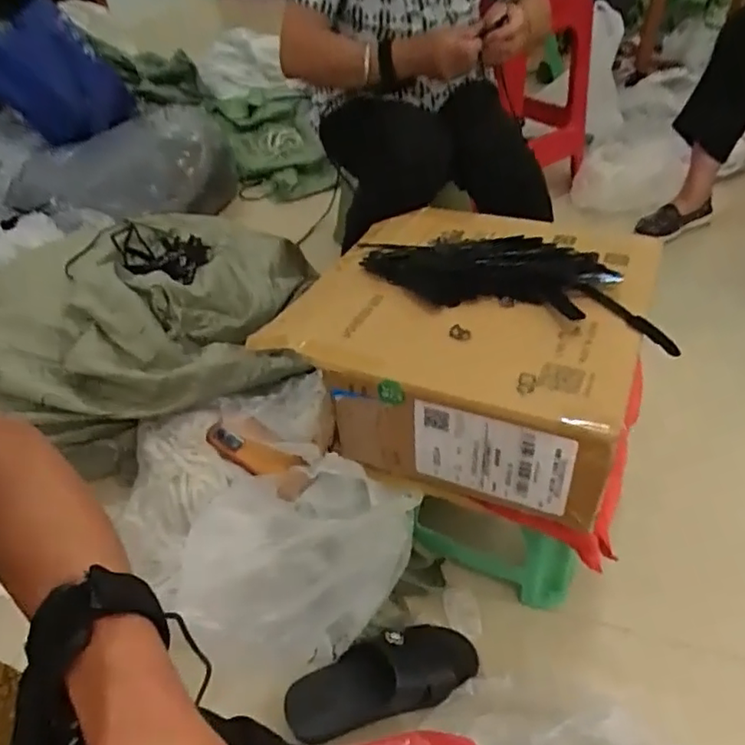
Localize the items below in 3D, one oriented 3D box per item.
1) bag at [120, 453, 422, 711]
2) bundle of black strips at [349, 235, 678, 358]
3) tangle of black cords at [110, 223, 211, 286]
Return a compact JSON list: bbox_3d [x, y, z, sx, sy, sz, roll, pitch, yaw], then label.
[{"bbox_3d":[-0.115,0.170,0.757,0.273,0.125,0.346,-18,44,-15],"label":"bag"},{"bbox_3d":[0.148,-0.116,0.680,0.348,0.025,0.150,14,45,18],"label":"bundle of black strips"},{"bbox_3d":[-0.400,-0.232,1.154,0.157,0.052,0.219,-21,45,-19],"label":"tangle of black cords"}]

